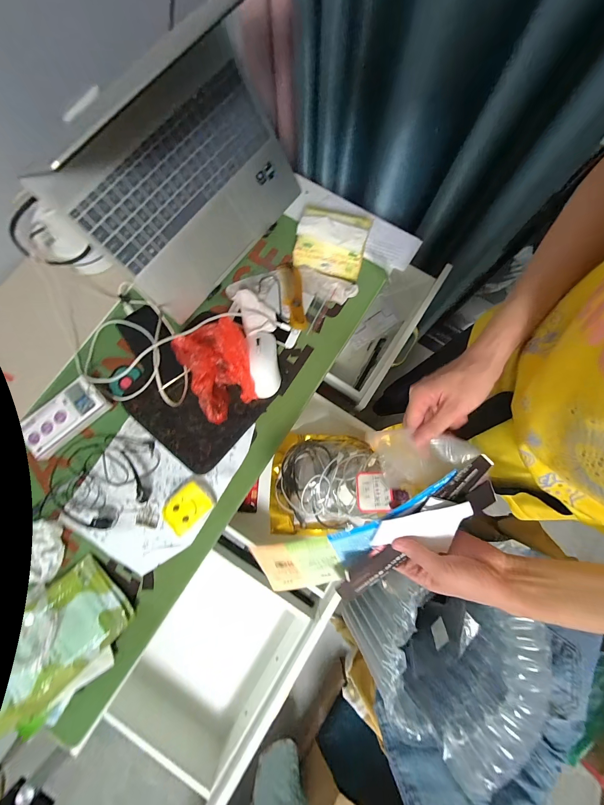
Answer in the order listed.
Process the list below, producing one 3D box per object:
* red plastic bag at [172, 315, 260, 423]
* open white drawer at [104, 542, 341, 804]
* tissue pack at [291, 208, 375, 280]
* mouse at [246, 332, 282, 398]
[{"bbox_3d":[-0.134,-0.057,0.491,0.108,0.062,0.152,-27,80,-4],"label":"red plastic bag"},{"bbox_3d":[-0.141,0.435,0.501,0.262,0.103,0.309,29,81,6],"label":"open white drawer"},{"bbox_3d":[0.053,-0.286,0.527,0.122,0.068,0.095,14,80,3],"label":"tissue pack"},{"bbox_3d":[-0.065,-0.067,0.506,0.051,0.027,0.111,-8,80,-1],"label":"mouse"}]

